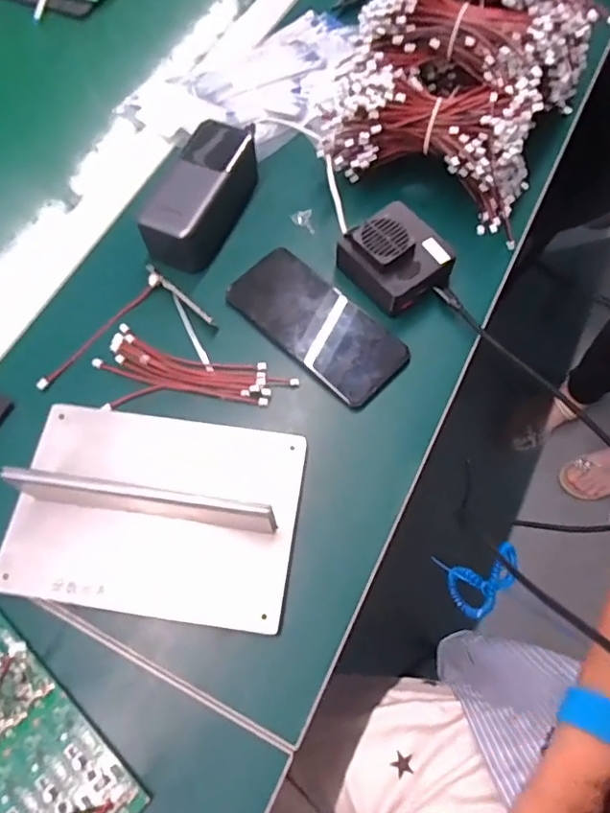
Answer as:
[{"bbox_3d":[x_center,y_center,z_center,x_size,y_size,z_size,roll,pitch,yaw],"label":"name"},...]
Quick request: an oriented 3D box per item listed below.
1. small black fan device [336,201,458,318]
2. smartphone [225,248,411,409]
[{"bbox_3d":[0.076,-0.129,0.469,0.071,0.039,0.078,-35,69,-14],"label":"small black fan device"},{"bbox_3d":[0.010,-0.071,0.465,0.154,0.015,0.070,40,72,18],"label":"smartphone"}]

